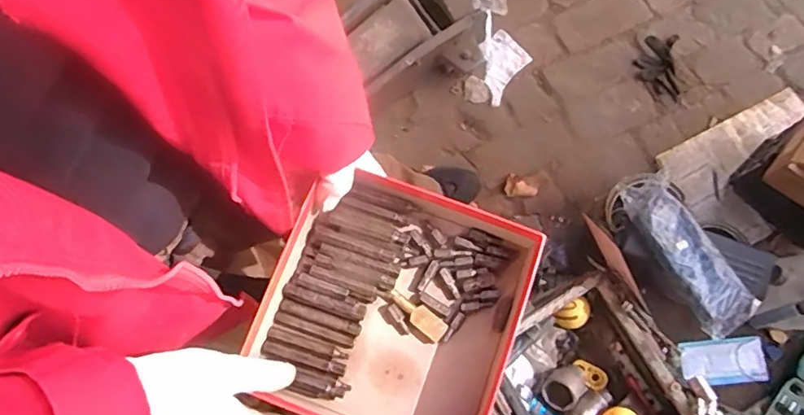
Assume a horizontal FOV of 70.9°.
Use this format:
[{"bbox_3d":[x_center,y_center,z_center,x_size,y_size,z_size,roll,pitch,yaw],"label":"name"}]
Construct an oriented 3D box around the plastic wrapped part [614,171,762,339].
[{"bbox_3d":[0.537,0.081,1.069,0.111,0.034,0.321,-29,77,-5],"label":"plastic wrapped part"}]

